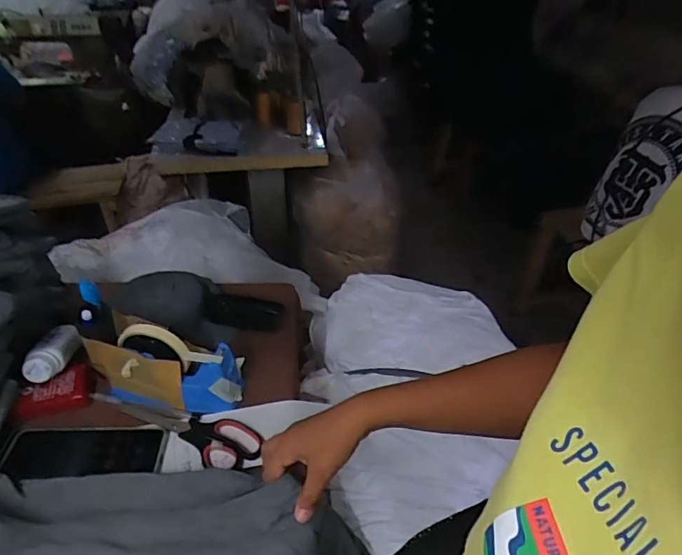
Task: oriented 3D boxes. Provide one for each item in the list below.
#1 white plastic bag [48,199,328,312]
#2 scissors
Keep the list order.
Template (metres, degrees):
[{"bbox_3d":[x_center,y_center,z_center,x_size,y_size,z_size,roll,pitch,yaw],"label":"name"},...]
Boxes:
[{"bbox_3d":[-0.298,-0.055,0.978,0.488,0.109,0.278,-4,38,-7],"label":"white plastic bag"},{"bbox_3d":[-0.202,0.182,0.569,0.219,0.012,0.058,8,38,9],"label":"scissors"}]

